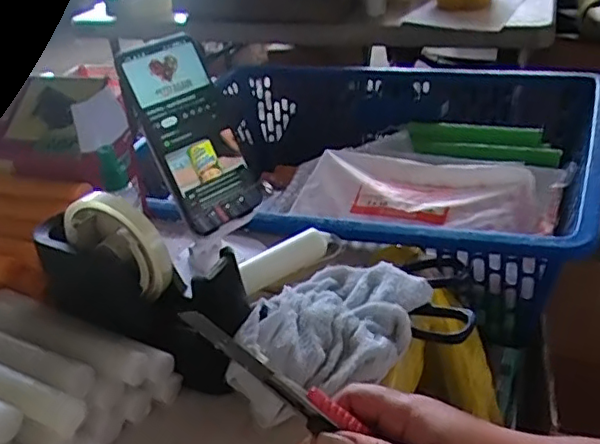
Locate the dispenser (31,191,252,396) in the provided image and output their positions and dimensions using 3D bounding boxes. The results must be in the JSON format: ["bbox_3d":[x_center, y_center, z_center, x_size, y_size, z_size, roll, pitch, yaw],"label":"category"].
[{"bbox_3d":[-0.126,0.046,0.448,0.171,0.128,0.058,9,34,20],"label":"dispenser"}]

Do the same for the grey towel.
[{"bbox_3d":[0.025,0.084,0.453,0.101,0.057,0.175,17,37,31],"label":"grey towel"}]

